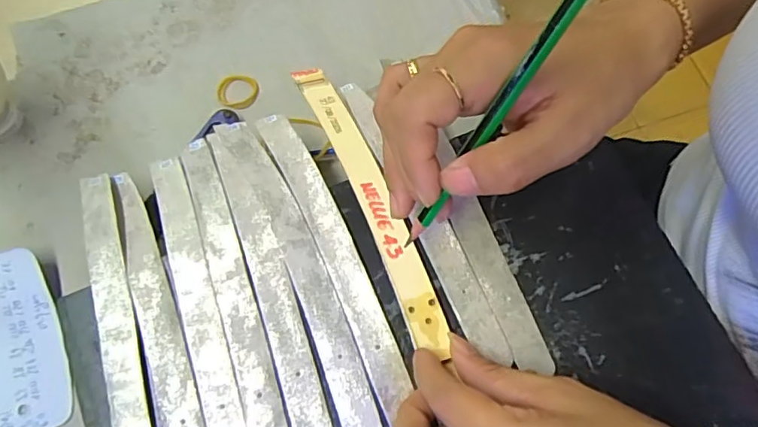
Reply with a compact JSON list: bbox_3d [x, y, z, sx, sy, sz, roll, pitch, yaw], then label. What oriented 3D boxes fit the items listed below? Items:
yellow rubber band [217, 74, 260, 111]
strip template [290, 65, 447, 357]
[{"bbox_3d":[-0.094,-0.083,0.373,0.028,0.004,0.027,1,71,-2],"label":"yellow rubber band"},{"bbox_3d":[-0.005,-0.011,0.303,0.021,0.005,0.172,-27,71,5],"label":"strip template"}]

